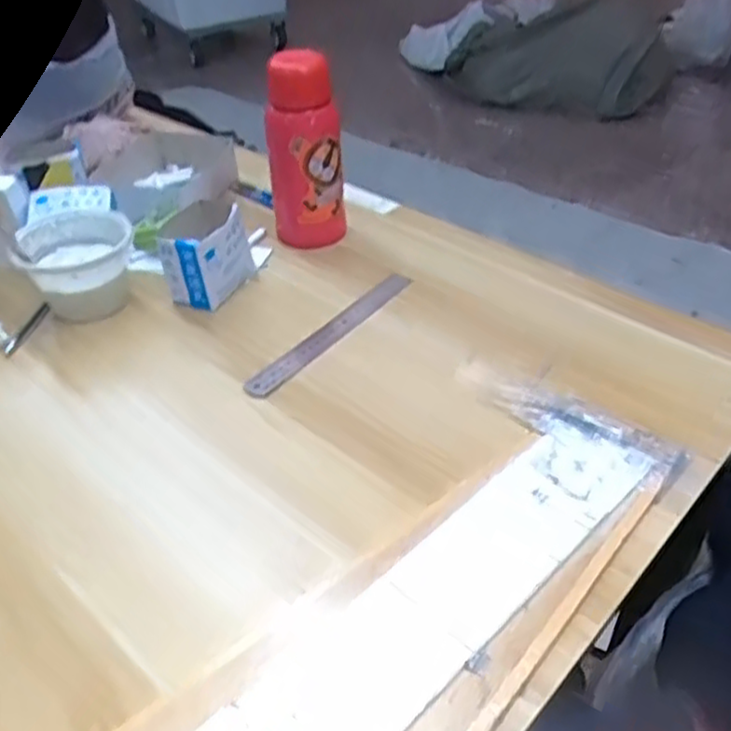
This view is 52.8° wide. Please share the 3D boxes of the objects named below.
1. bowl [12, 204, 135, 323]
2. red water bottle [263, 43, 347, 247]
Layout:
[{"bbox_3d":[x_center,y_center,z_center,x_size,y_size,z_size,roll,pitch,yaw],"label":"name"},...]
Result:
[{"bbox_3d":[-0.289,-0.102,0.743,0.105,0.074,0.107,-1,38,1],"label":"bowl"},{"bbox_3d":[-0.066,-0.228,0.799,0.061,0.202,0.070,-26,44,-28],"label":"red water bottle"}]

